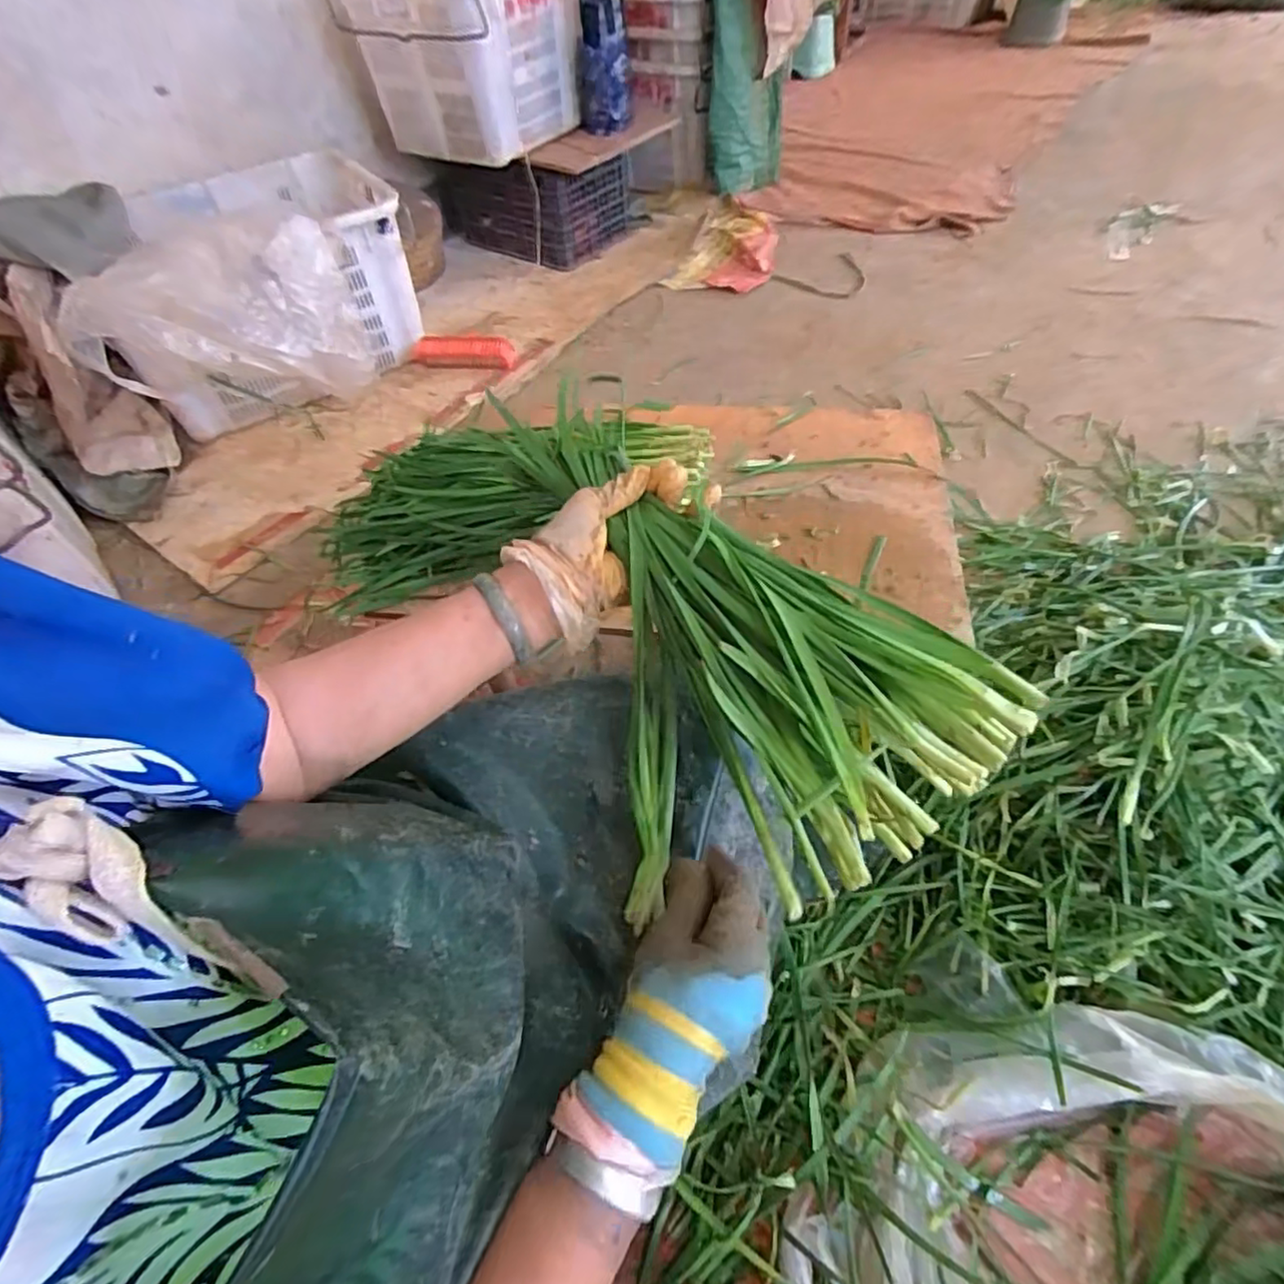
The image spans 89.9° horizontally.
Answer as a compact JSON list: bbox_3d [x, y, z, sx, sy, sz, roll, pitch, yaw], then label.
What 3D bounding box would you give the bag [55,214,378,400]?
[{"bbox_3d":[-0.822,-0.622,1.276,0.497,0.269,0.199,-28,56,-15],"label":"bag"}]

